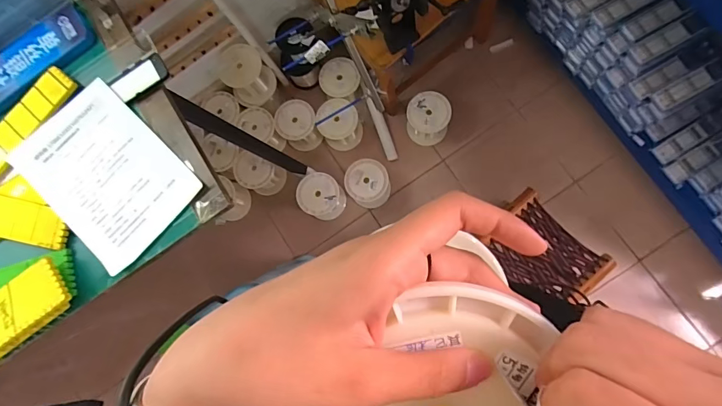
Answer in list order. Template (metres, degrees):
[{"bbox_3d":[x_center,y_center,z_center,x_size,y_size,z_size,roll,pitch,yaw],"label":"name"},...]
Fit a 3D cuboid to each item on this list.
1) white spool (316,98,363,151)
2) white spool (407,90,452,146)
[{"bbox_3d":[-0.069,-0.259,1.359,0.129,0.162,0.128,-1,81,8],"label":"white spool"},{"bbox_3d":[0.215,-0.263,1.322,0.136,0.160,0.131,18,84,10],"label":"white spool"}]

